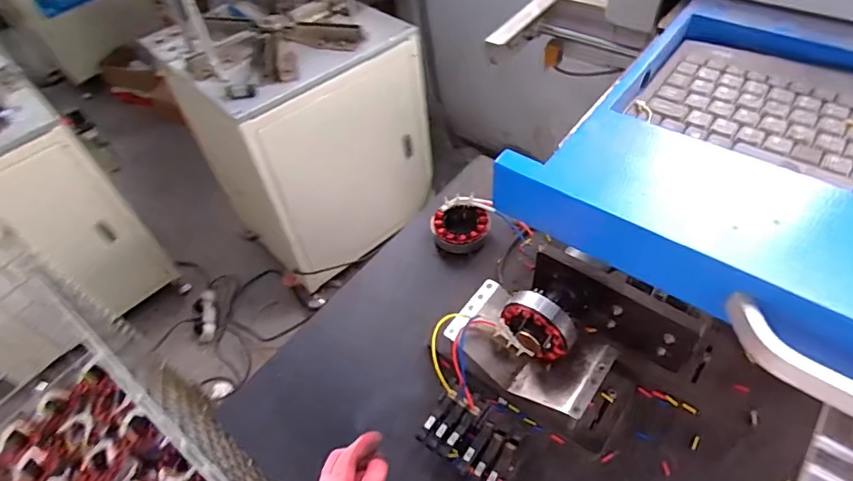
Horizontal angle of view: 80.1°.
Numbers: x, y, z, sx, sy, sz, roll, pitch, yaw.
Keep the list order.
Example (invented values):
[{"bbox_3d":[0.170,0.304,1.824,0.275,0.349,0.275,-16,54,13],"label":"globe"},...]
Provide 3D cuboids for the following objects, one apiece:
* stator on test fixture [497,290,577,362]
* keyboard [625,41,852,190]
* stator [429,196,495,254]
[{"bbox_3d":[0.127,0.105,0.599,0.087,0.069,0.051,29,58,24],"label":"stator on test fixture"},{"bbox_3d":[0.319,-0.081,0.373,0.294,0.018,0.126,31,59,25],"label":"keyboard"},{"bbox_3d":[0.053,-0.017,0.783,0.092,0.052,0.078,1,51,4],"label":"stator"}]

